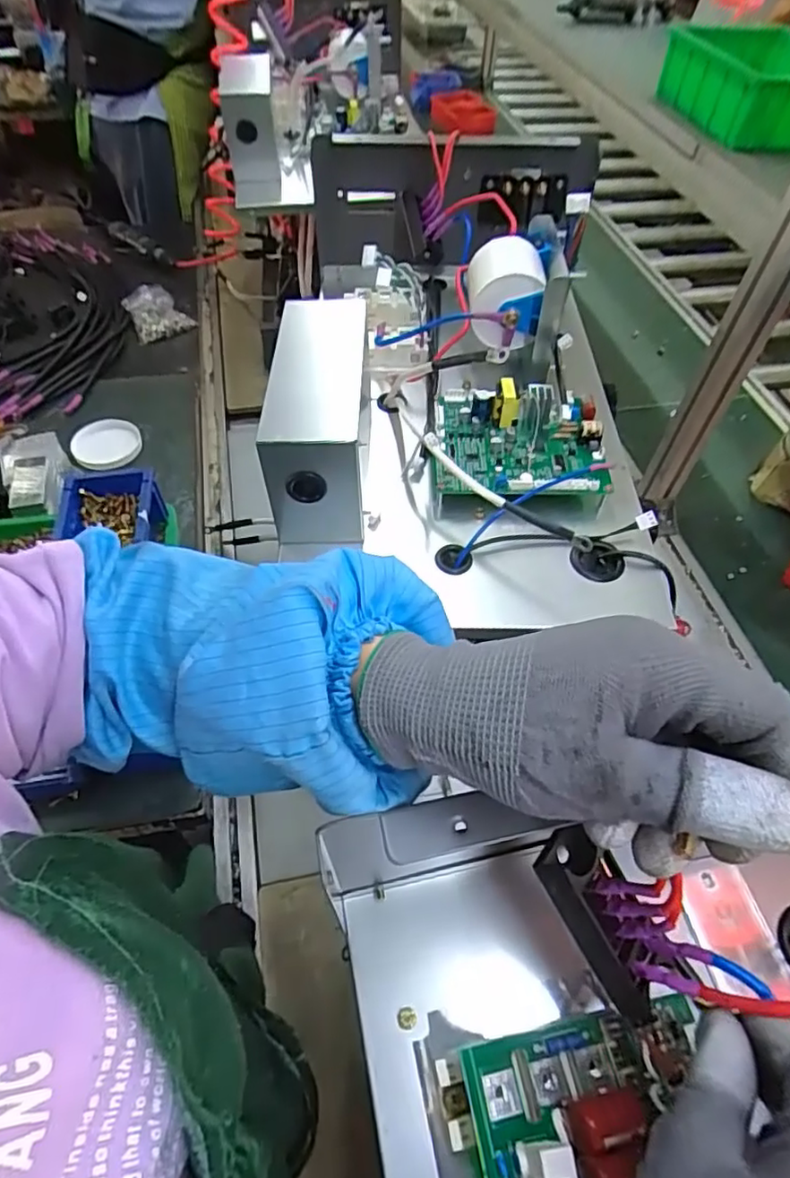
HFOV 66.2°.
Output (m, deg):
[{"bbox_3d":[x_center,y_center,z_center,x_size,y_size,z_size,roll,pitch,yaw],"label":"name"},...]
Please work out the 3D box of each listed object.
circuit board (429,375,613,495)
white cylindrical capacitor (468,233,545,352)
[{"bbox_3d":[0.110,-0.139,0.537,0.148,0.038,0.134,2,54,-1],"label":"circuit board"},{"bbox_3d":[0.107,-0.296,0.604,0.074,0.067,0.091,8,54,4],"label":"white cylindrical capacitor"}]

